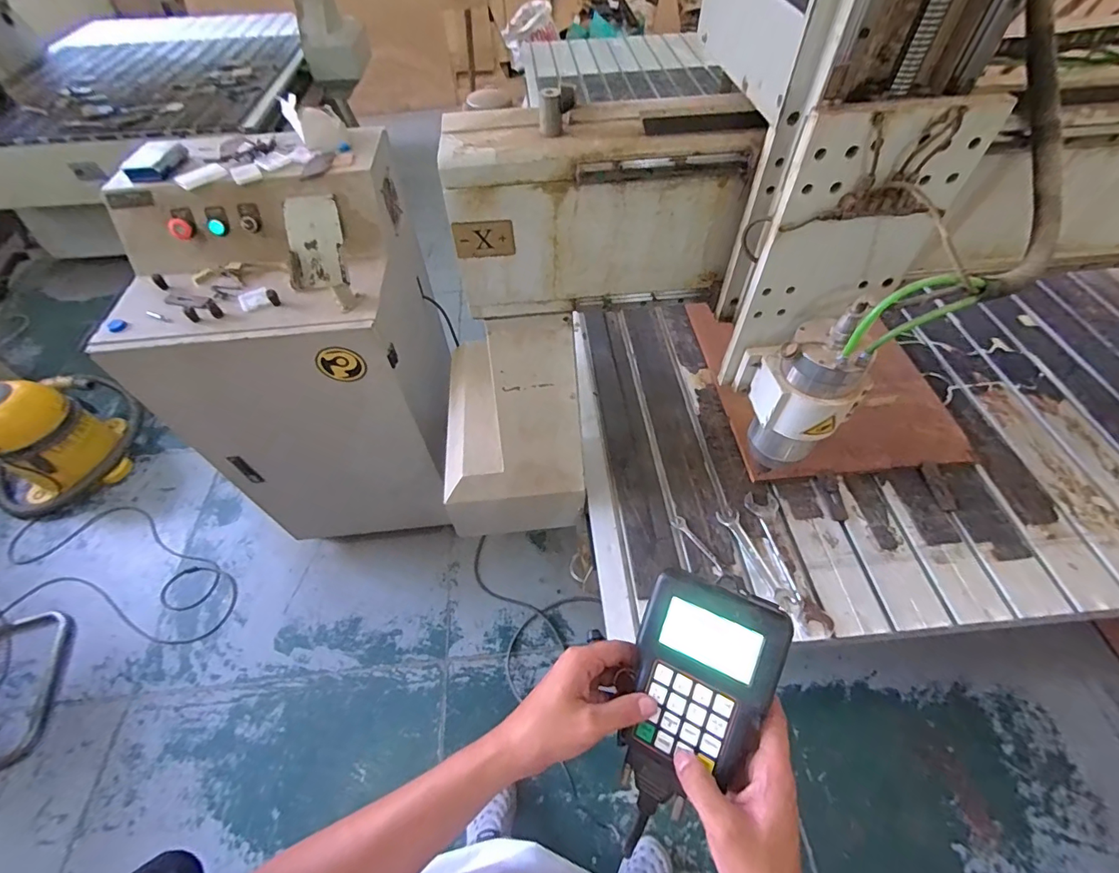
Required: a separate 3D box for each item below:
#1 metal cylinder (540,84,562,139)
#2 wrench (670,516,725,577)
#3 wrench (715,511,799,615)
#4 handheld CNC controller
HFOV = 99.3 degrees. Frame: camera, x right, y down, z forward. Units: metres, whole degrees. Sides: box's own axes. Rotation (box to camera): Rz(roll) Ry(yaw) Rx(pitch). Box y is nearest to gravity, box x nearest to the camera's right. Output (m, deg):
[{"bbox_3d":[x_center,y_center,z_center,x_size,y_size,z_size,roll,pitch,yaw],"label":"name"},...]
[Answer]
[{"bbox_3d":[-0.011,-0.396,0.581,0.026,0.051,0.020,2,55,3],"label":"metal cylinder"},{"bbox_3d":[0.242,0.190,0.833,0.022,0.004,0.122,-29,60,-15],"label":"wrench"},{"bbox_3d":[0.339,0.210,0.816,0.038,0.007,0.194,-19,56,-12],"label":"wrench"},{"bbox_3d":[0.106,0.204,0.382,0.103,0.022,0.179,21,91,25],"label":"handheld CNC controller"}]

